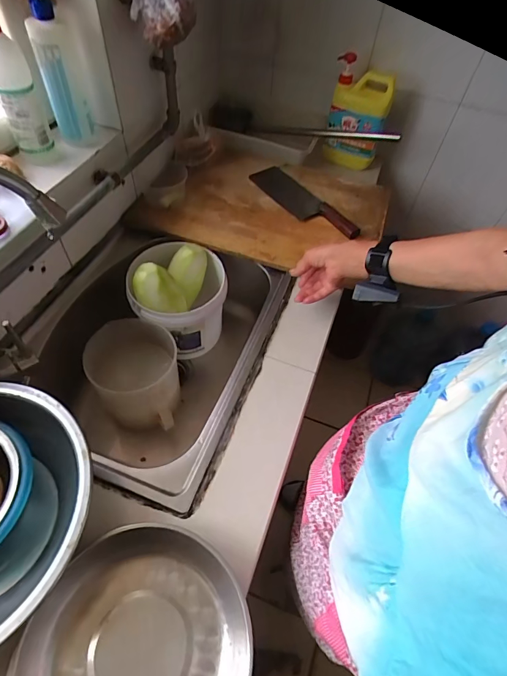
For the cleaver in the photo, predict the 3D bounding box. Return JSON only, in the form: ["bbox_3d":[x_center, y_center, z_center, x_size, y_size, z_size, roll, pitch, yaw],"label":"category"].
[{"bbox_3d":[0.113,-0.323,0.895,0.101,0.027,0.329,-24,58,-22],"label":"cleaver"}]

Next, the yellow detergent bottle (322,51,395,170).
[{"bbox_3d":[0.262,-0.558,0.957,0.137,0.230,0.067,14,52,5],"label":"yellow detergent bottle"}]

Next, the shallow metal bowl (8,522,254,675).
[{"bbox_3d":[-0.125,0.349,0.419,0.231,0.059,0.236,3,52,-4],"label":"shallow metal bowl"}]

